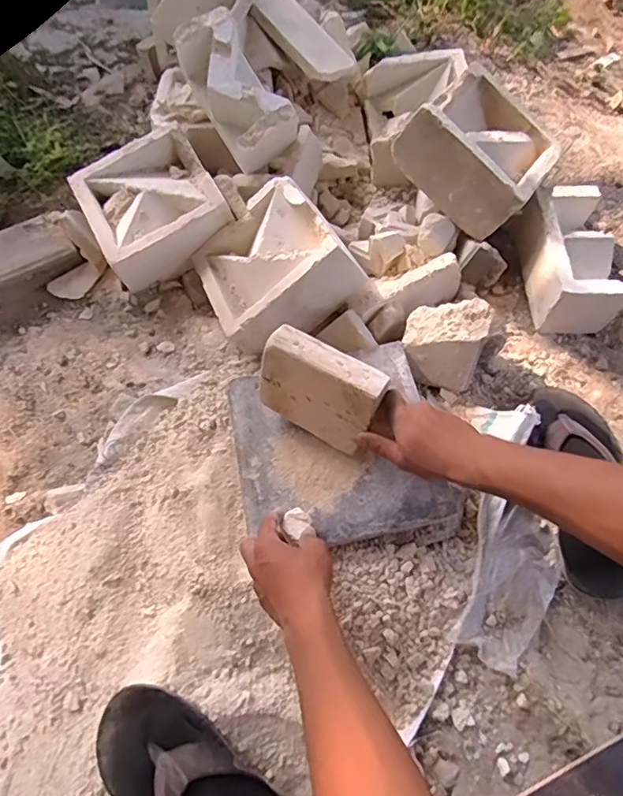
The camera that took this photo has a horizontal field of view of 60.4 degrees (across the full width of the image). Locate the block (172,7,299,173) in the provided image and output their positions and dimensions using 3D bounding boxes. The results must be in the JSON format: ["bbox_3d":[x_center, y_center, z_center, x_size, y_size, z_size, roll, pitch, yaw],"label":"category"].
[{"bbox_3d":[-0.117,-0.480,0.844,0.105,0.099,0.220,-33,92,2],"label":"block"}]

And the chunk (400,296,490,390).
[{"bbox_3d":[0.183,-0.081,0.744,0.106,0.067,0.108,19,66,11],"label":"chunk"}]

